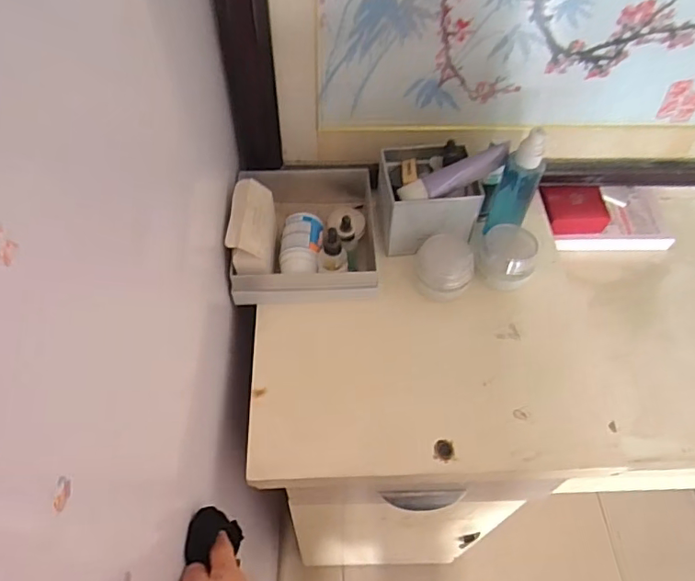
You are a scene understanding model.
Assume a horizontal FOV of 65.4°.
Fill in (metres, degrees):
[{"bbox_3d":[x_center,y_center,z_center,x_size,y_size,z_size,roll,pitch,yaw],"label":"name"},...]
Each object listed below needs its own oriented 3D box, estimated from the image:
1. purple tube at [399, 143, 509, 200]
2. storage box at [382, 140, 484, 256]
[{"bbox_3d":[0.118,-0.127,0.596,0.127,0.027,0.023,-23,58,4],"label":"purple tube"},{"bbox_3d":[0.096,-0.112,0.651,0.107,0.082,0.107,-1,56,-1],"label":"storage box"}]

